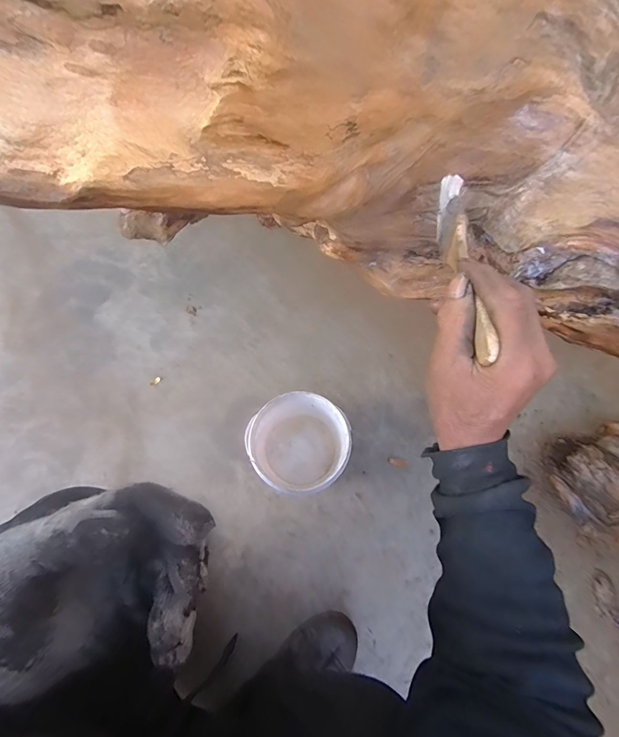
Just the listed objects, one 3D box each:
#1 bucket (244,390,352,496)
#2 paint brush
[{"bbox_3d":[-0.019,0.128,0.660,0.141,0.140,0.143,0,72,-2],"label":"bucket"},{"bbox_3d":[0.119,-0.082,0.287,0.016,0.032,0.180,2,58,-1],"label":"paint brush"}]

